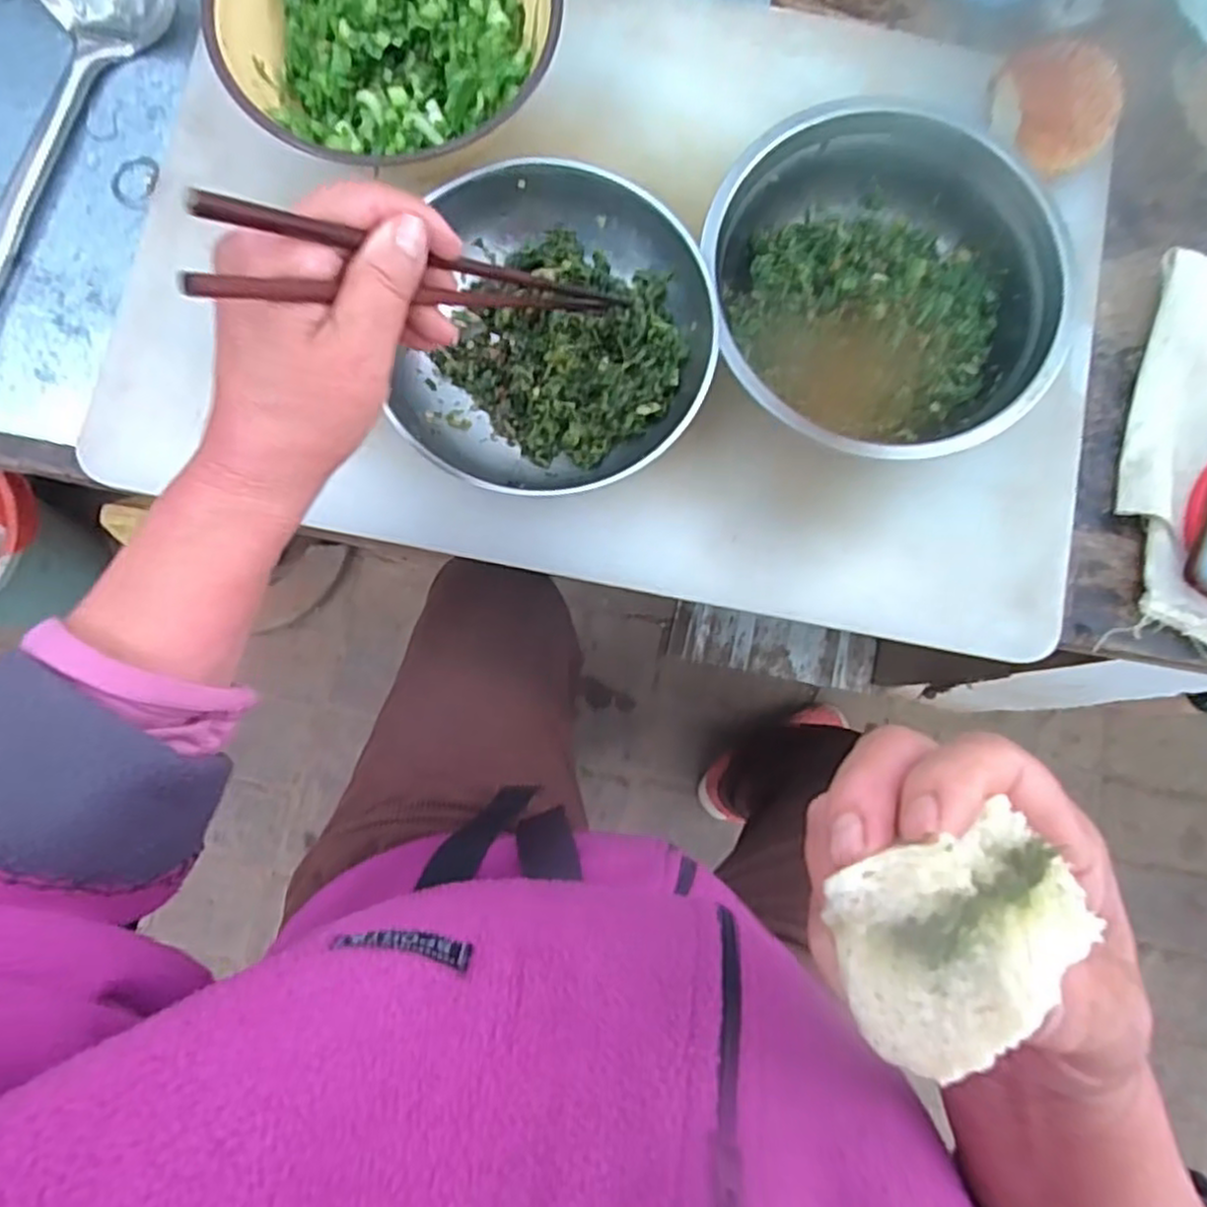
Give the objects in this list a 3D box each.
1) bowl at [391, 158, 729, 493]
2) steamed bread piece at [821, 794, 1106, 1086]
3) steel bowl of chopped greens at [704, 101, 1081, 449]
[{"bbox_3d":[-0.026,-0.149,0.425,0.164,0.072,0.170,0,83,-2],"label":"bowl"},{"bbox_3d":[0.078,0.068,0.158,0.056,0.025,0.039,-27,84,-5],"label":"steamed bread piece"},{"bbox_3d":[0.161,-0.184,0.441,0.208,0.067,0.200,0,83,-2],"label":"steel bowl of chopped greens"}]

